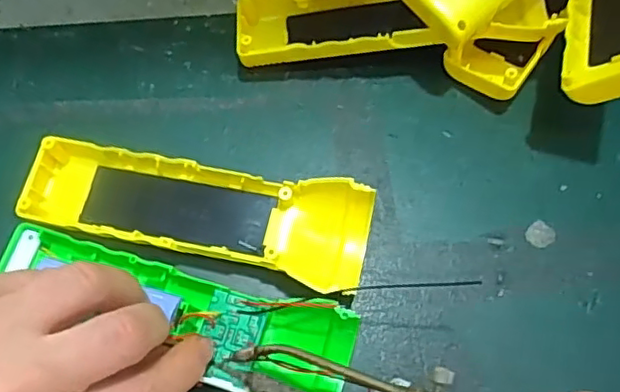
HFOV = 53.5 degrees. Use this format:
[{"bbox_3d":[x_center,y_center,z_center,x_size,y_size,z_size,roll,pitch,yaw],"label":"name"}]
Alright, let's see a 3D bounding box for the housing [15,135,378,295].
[{"bbox_3d":[-0.054,0.008,0.294,0.163,0.025,0.046,11,70,3],"label":"housing"}]

